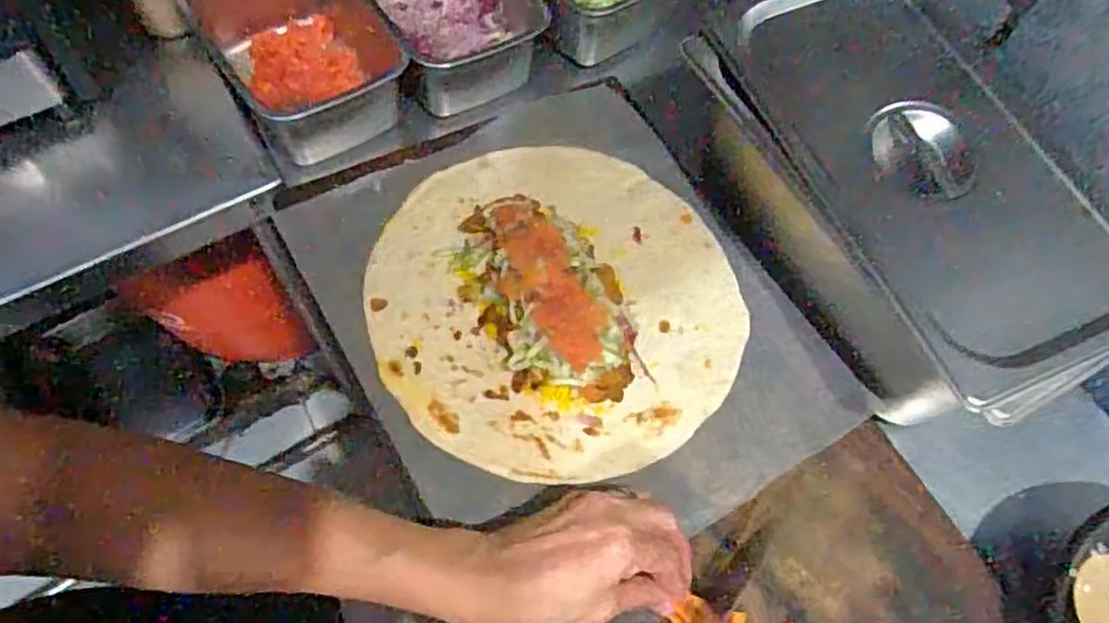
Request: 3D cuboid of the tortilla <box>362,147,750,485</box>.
[{"bbox_3d":[0.004,-0.020,0.495,0.254,0.048,0.250,2,63,-3],"label":"tortilla"}]

